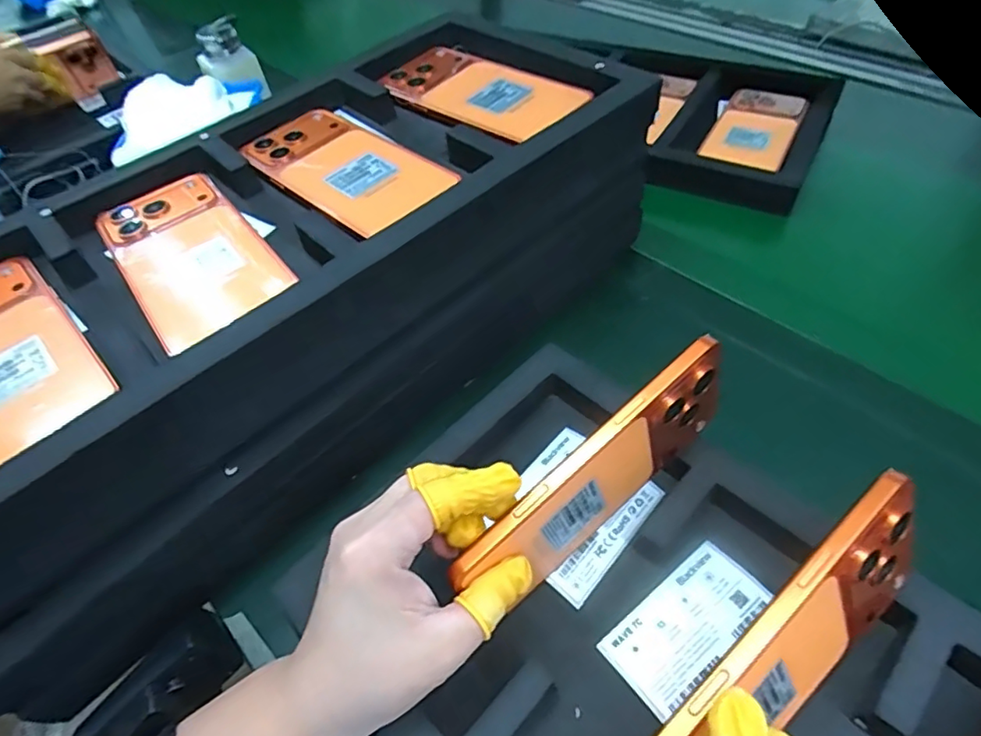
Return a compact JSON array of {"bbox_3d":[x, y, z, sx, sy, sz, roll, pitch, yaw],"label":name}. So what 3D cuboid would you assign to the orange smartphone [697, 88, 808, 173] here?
[{"bbox_3d":[0.263,-0.240,0.564,0.074,0.009,0.141,22,56,21],"label":"orange smartphone"}]

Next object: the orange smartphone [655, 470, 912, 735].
[{"bbox_3d":[0.115,0.117,0.223,0.154,0.075,0.012,-40,36,-11],"label":"orange smartphone"}]

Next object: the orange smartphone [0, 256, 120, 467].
[{"bbox_3d":[-0.261,-0.007,0.301,0.075,0.014,0.144,-38,58,-24],"label":"orange smartphone"}]

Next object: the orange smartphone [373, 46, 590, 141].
[{"bbox_3d":[-0.008,-0.205,0.421,0.167,0.014,0.074,33,61,27],"label":"orange smartphone"}]

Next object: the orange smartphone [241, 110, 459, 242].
[{"bbox_3d":[-0.098,-0.134,0.379,0.166,0.015,0.069,38,73,27],"label":"orange smartphone"}]

